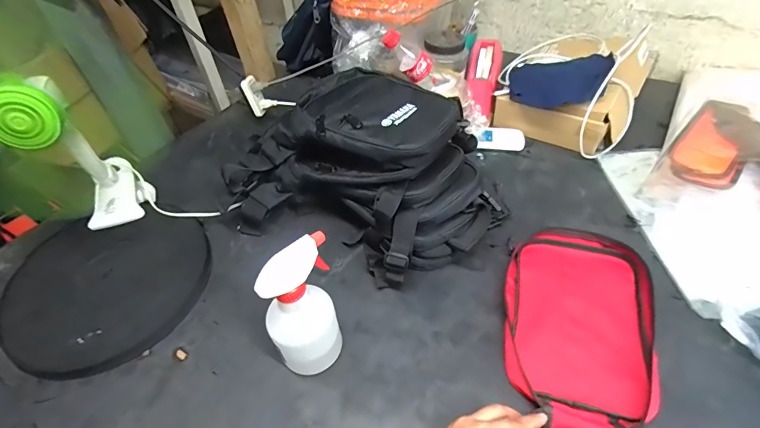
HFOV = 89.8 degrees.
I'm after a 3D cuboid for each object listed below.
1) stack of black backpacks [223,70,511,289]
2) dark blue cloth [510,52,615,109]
[{"bbox_3d":[-0.023,-0.074,0.600,0.411,0.176,0.265,18,50,21],"label":"stack of black backpacks"},{"bbox_3d":[0.335,-0.252,0.714,0.167,0.046,0.163,10,49,15],"label":"dark blue cloth"}]

